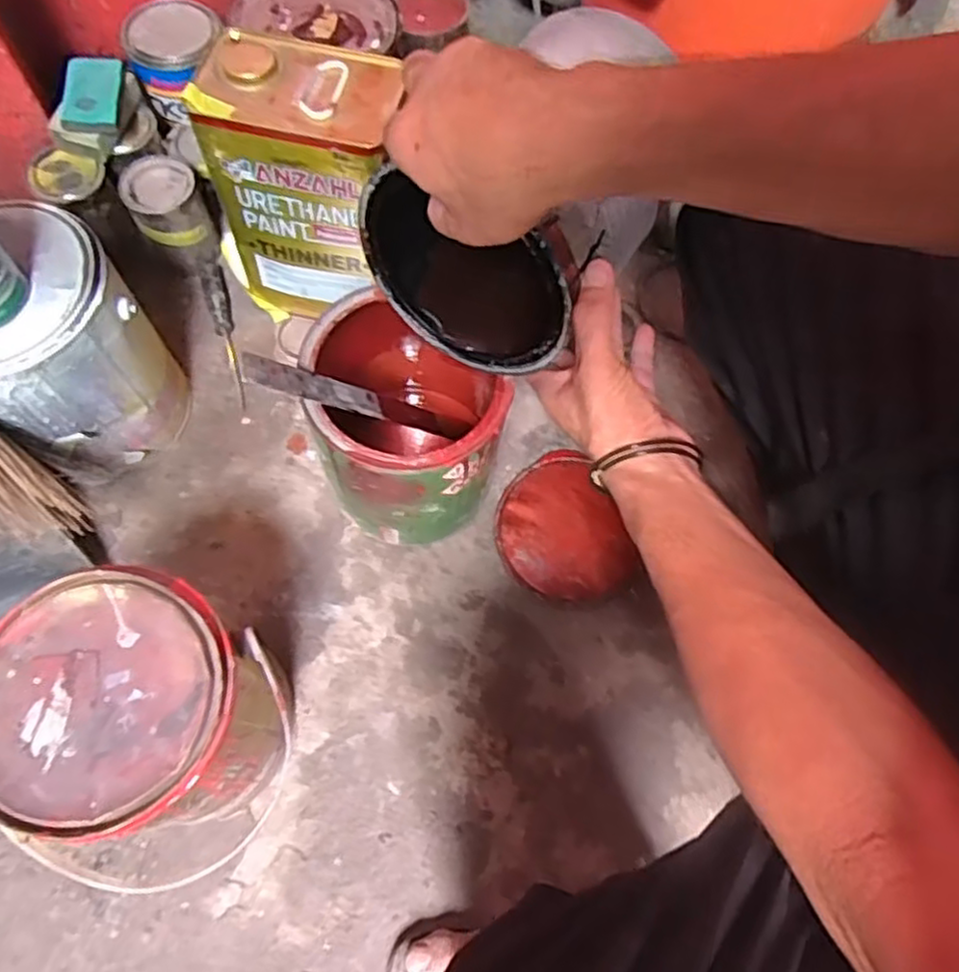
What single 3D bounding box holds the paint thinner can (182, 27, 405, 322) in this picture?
[{"bbox_3d":[-0.154,-0.283,0.695,0.159,0.225,0.122,11,68,2],"label":"paint thinner can"}]

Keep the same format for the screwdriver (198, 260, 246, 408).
[{"bbox_3d":[-0.276,-0.168,0.793,0.023,0.027,0.184,-17,70,-8],"label":"screwdriver"}]

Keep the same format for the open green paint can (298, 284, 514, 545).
[{"bbox_3d":[-0.062,-0.063,0.652,0.152,0.198,0.177,-8,69,-5],"label":"open green paint can"}]

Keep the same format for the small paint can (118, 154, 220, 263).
[{"bbox_3d":[-0.333,-0.295,0.789,0.073,0.099,0.070,1,68,-2],"label":"small paint can"}]

